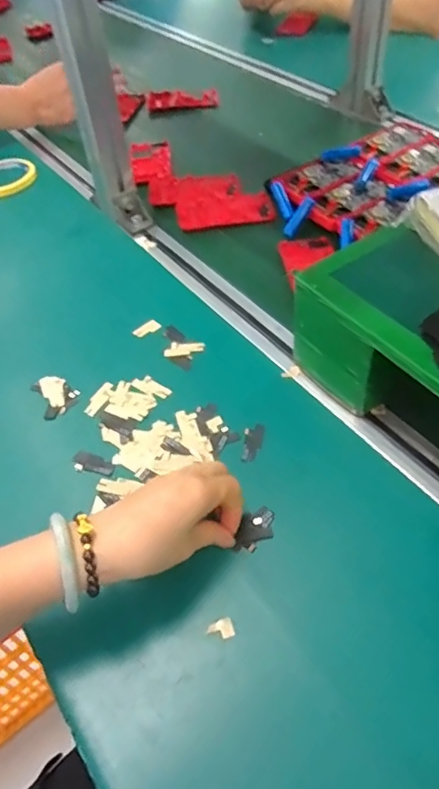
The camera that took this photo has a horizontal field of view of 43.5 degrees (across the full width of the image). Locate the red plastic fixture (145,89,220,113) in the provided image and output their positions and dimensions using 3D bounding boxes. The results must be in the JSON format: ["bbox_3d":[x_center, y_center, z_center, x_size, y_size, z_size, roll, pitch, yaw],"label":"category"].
[{"bbox_3d":[-0.063,-0.510,0.952,0.123,0.020,0.042,-4,49,2],"label":"red plastic fixture"}]

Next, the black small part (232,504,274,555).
[{"bbox_3d":[0.027,0.105,0.425,0.041,0.006,0.023,-35,55,-23],"label":"black small part"}]

